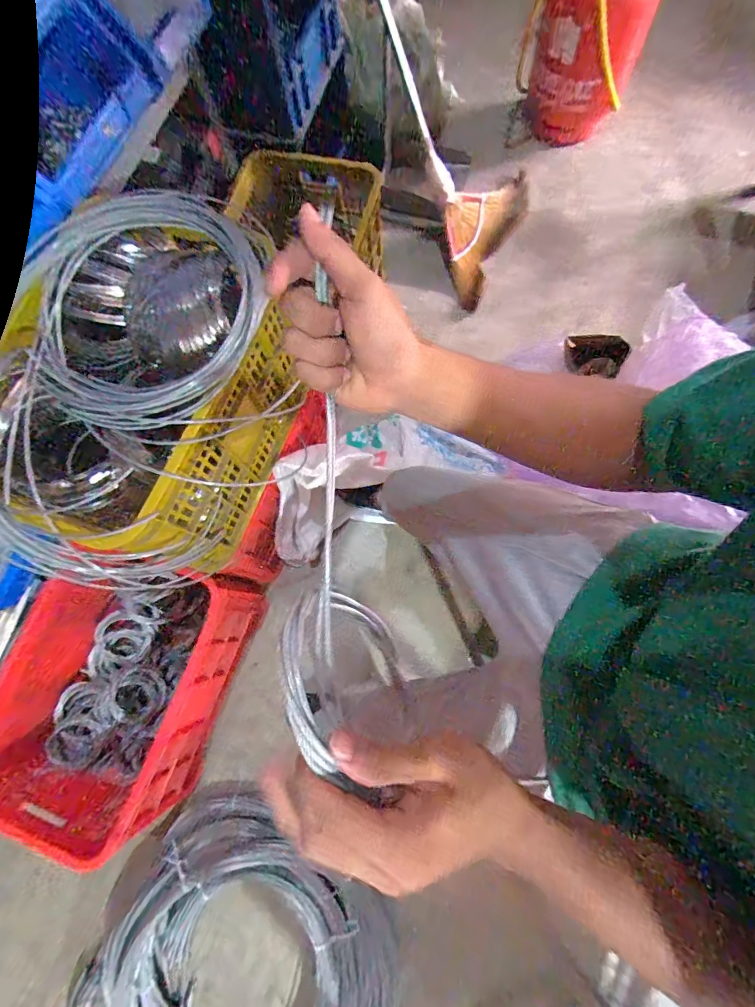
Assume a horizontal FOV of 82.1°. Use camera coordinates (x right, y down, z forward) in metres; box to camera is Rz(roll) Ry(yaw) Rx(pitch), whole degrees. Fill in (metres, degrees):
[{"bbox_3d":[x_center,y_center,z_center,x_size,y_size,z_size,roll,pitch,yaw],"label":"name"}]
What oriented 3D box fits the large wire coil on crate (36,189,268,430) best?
[{"bbox_3d":[-0.322,-0.282,0.625,0.331,0.059,0.363,-1,75,4],"label":"large wire coil on crate"}]

